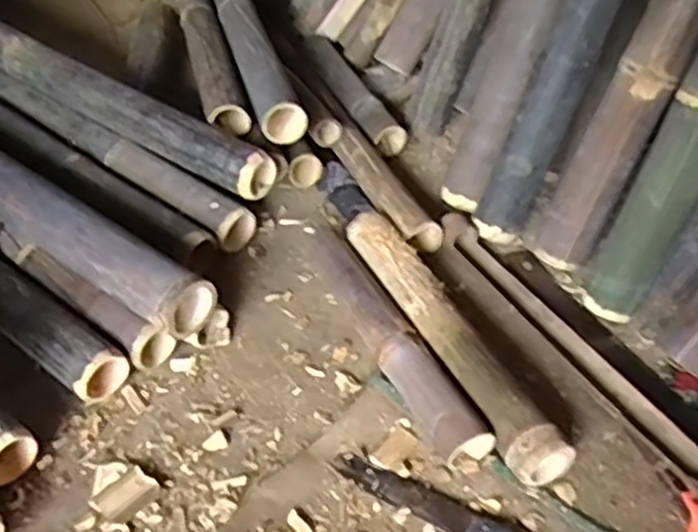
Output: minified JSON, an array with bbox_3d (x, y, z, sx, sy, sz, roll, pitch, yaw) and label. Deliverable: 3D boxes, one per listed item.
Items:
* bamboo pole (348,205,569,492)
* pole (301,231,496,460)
[{"bbox_3d":[0.111,0.079,0.892,0.061,0.064,0.414,-16,45,-21],"label":"bamboo pole"},{"bbox_3d":[0.040,0.076,0.904,0.058,0.058,0.386,-17,45,-21],"label":"pole"}]

